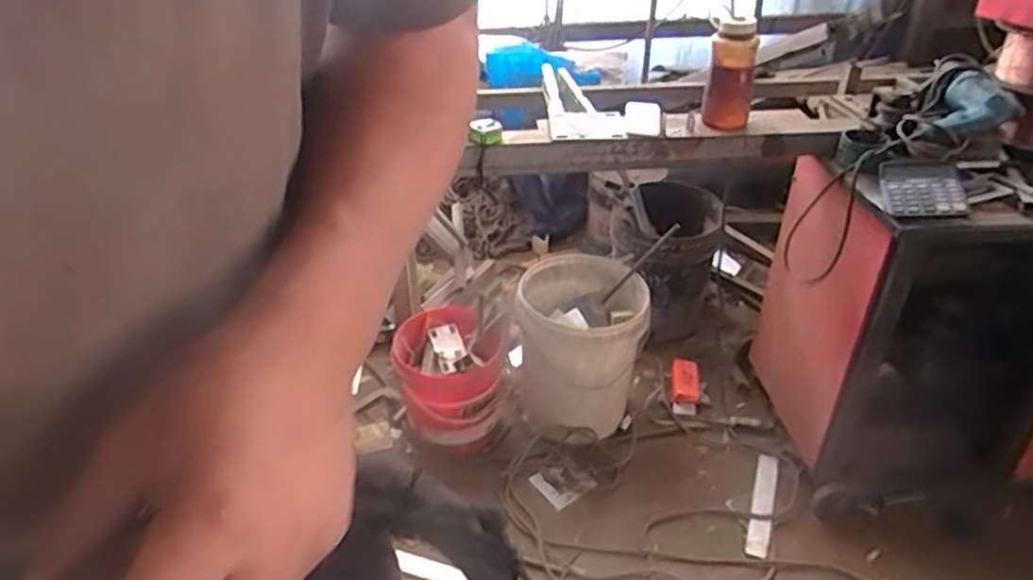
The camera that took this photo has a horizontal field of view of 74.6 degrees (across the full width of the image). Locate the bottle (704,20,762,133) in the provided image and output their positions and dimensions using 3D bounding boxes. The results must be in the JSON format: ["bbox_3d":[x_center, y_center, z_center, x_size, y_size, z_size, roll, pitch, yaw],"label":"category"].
[{"bbox_3d":[0.423,-0.420,1.339,0.091,0.205,0.082,9,39,15],"label":"bottle"}]

